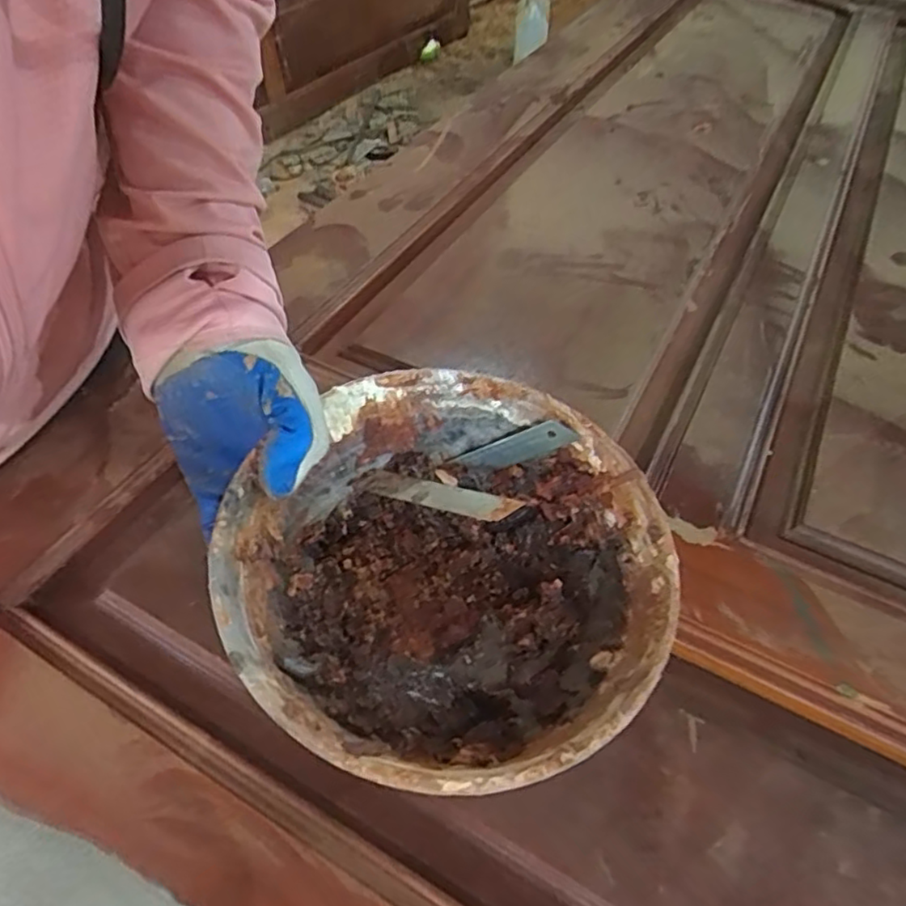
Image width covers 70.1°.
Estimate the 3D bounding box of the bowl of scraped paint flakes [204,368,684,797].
[{"bbox_3d":[-0.003,0.060,0.322,0.201,0.069,0.201,1,50,-1],"label":"bowl of scraped paint flakes"}]

